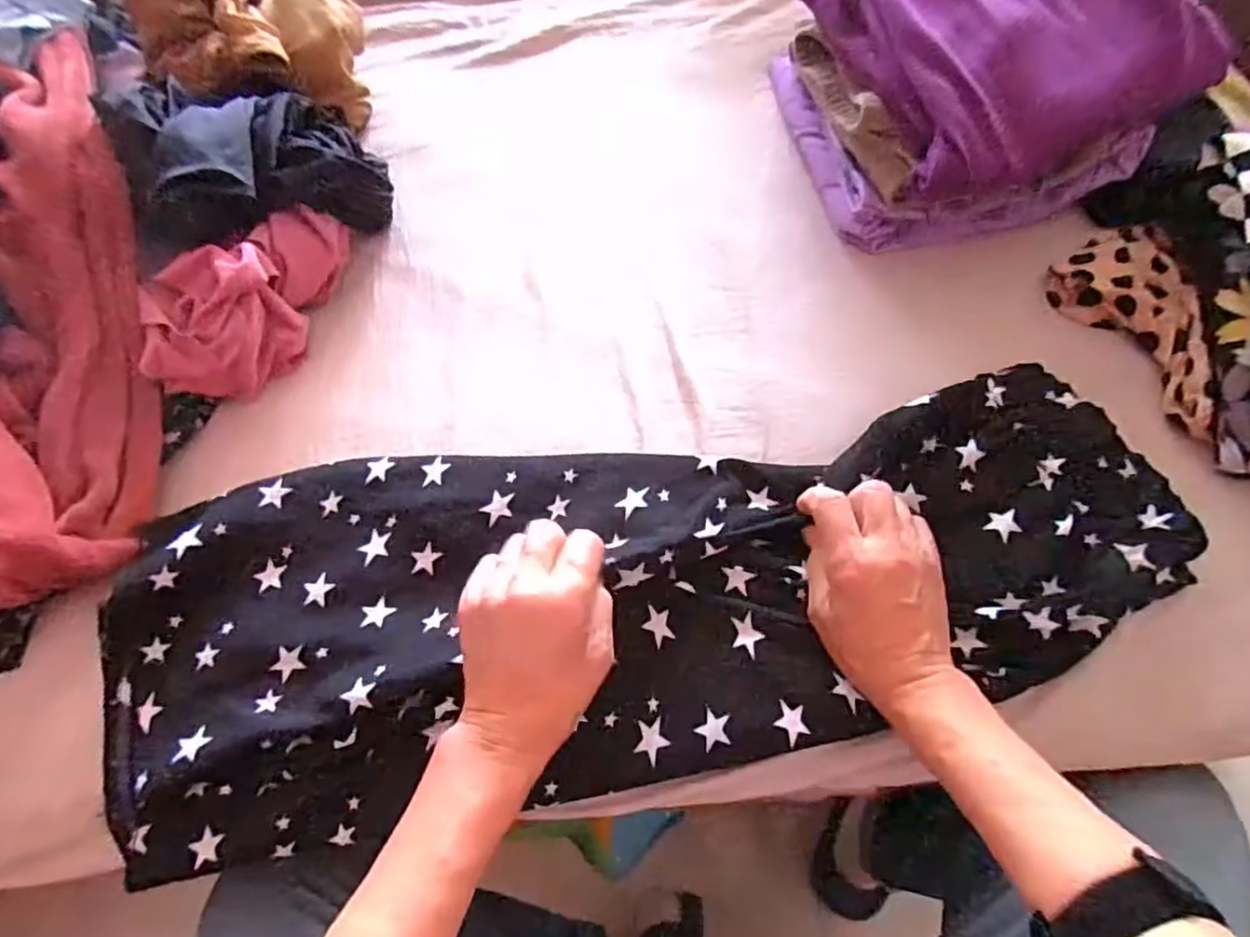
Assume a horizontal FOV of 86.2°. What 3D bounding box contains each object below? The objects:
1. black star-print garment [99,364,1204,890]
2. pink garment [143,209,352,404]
[{"bbox_3d":[-0.007,0.081,0.442,0.679,0.048,0.243,-10,63,2],"label":"black star-print garment"},{"bbox_3d":[-0.301,-0.137,0.549,0.184,0.080,0.097,-38,67,-15],"label":"pink garment"}]

